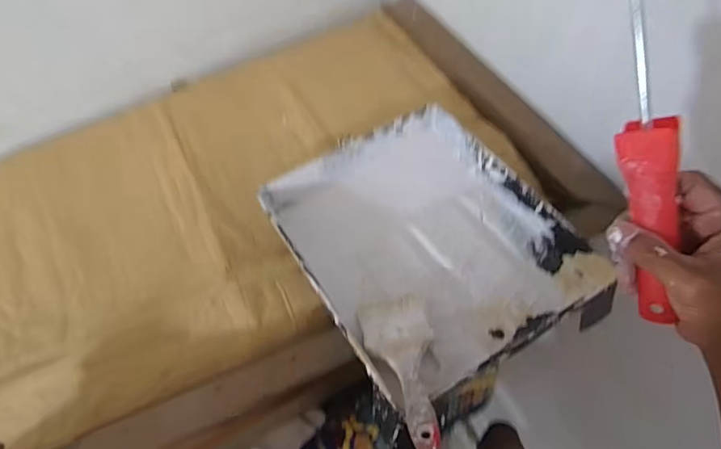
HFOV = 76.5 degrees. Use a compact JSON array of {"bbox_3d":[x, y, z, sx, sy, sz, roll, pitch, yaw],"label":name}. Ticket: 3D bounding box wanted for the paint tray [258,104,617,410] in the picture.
[{"bbox_3d":[0.081,0.016,0.573,0.301,0.101,0.352,-31,66,-11],"label":"paint tray"}]

